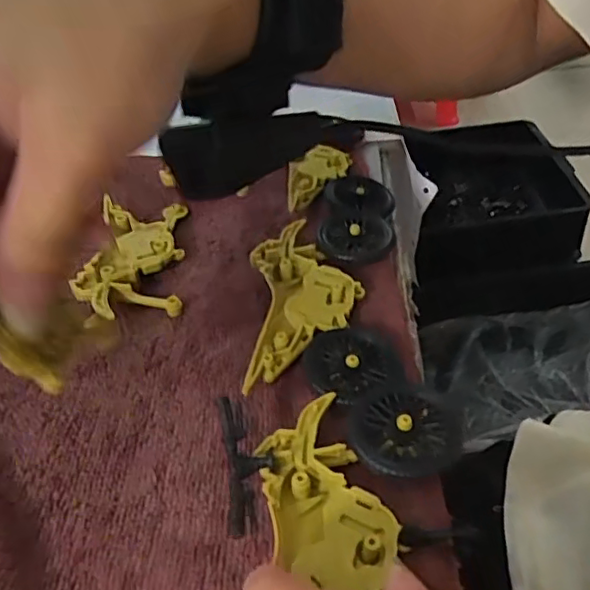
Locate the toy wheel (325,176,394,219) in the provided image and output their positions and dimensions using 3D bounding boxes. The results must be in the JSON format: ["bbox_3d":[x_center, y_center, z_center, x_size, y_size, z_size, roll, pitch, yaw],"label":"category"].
[{"bbox_3d":[0.037,-0.055,0.330,0.037,0.009,0.037,-4,40,3],"label":"toy wheel"}]

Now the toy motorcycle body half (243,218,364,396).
[{"bbox_3d":[0.005,0.002,0.265,0.047,0.013,0.099,-5,40,2],"label":"toy motorcycle body half"}]

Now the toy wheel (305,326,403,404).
[{"bbox_3d":[0.023,0.027,0.233,0.035,0.009,0.038,-4,40,3],"label":"toy wheel"}]

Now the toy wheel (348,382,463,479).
[{"bbox_3d":[0.038,0.045,0.205,0.036,0.007,0.035,-4,40,3],"label":"toy wheel"}]

